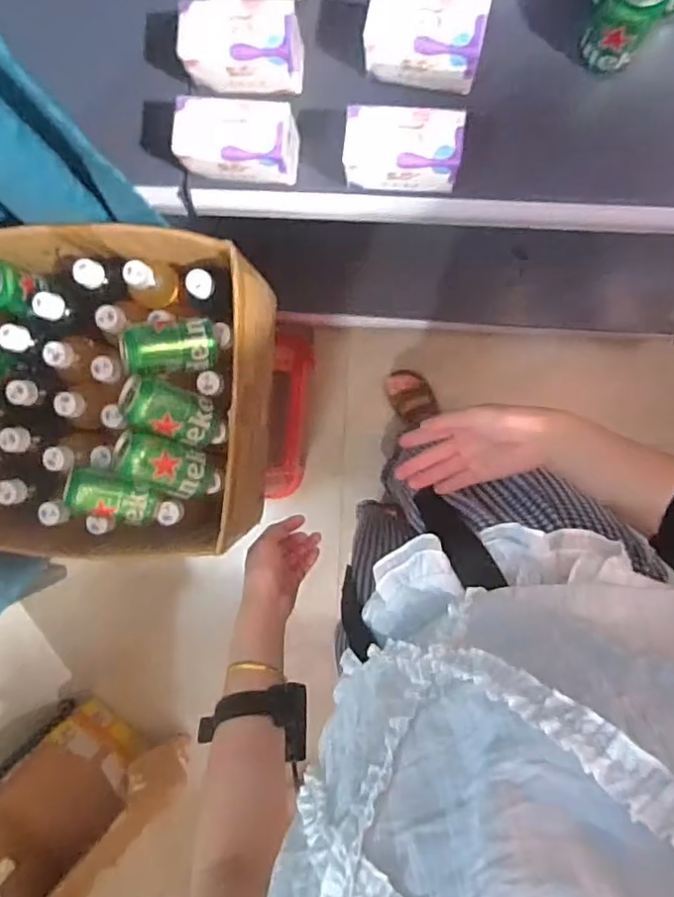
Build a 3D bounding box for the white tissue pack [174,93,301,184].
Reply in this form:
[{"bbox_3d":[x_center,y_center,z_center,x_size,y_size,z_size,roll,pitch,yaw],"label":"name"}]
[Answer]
[{"bbox_3d":[-0.116,-0.352,0.680,0.130,0.094,0.067,5,93,4],"label":"white tissue pack"}]

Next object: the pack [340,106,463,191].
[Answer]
[{"bbox_3d":[0.075,-0.337,0.672,0.128,0.060,0.075,9,93,4],"label":"pack"}]

